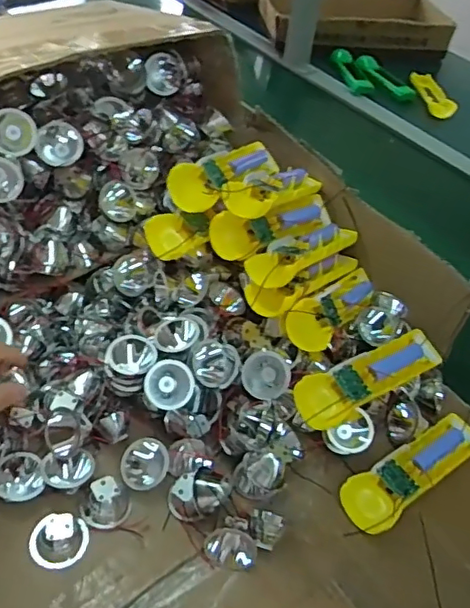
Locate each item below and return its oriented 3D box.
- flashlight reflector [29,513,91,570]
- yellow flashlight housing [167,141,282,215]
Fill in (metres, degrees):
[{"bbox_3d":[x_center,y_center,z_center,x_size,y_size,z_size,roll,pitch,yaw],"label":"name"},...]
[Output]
[{"bbox_3d":[-0.147,0.193,0.472,0.044,0.030,0.046,4,47,-4],"label":"flashlight reflector"},{"bbox_3d":[-0.008,-0.141,0.617,0.146,0.034,0.055,-28,81,-37],"label":"yellow flashlight housing"}]

